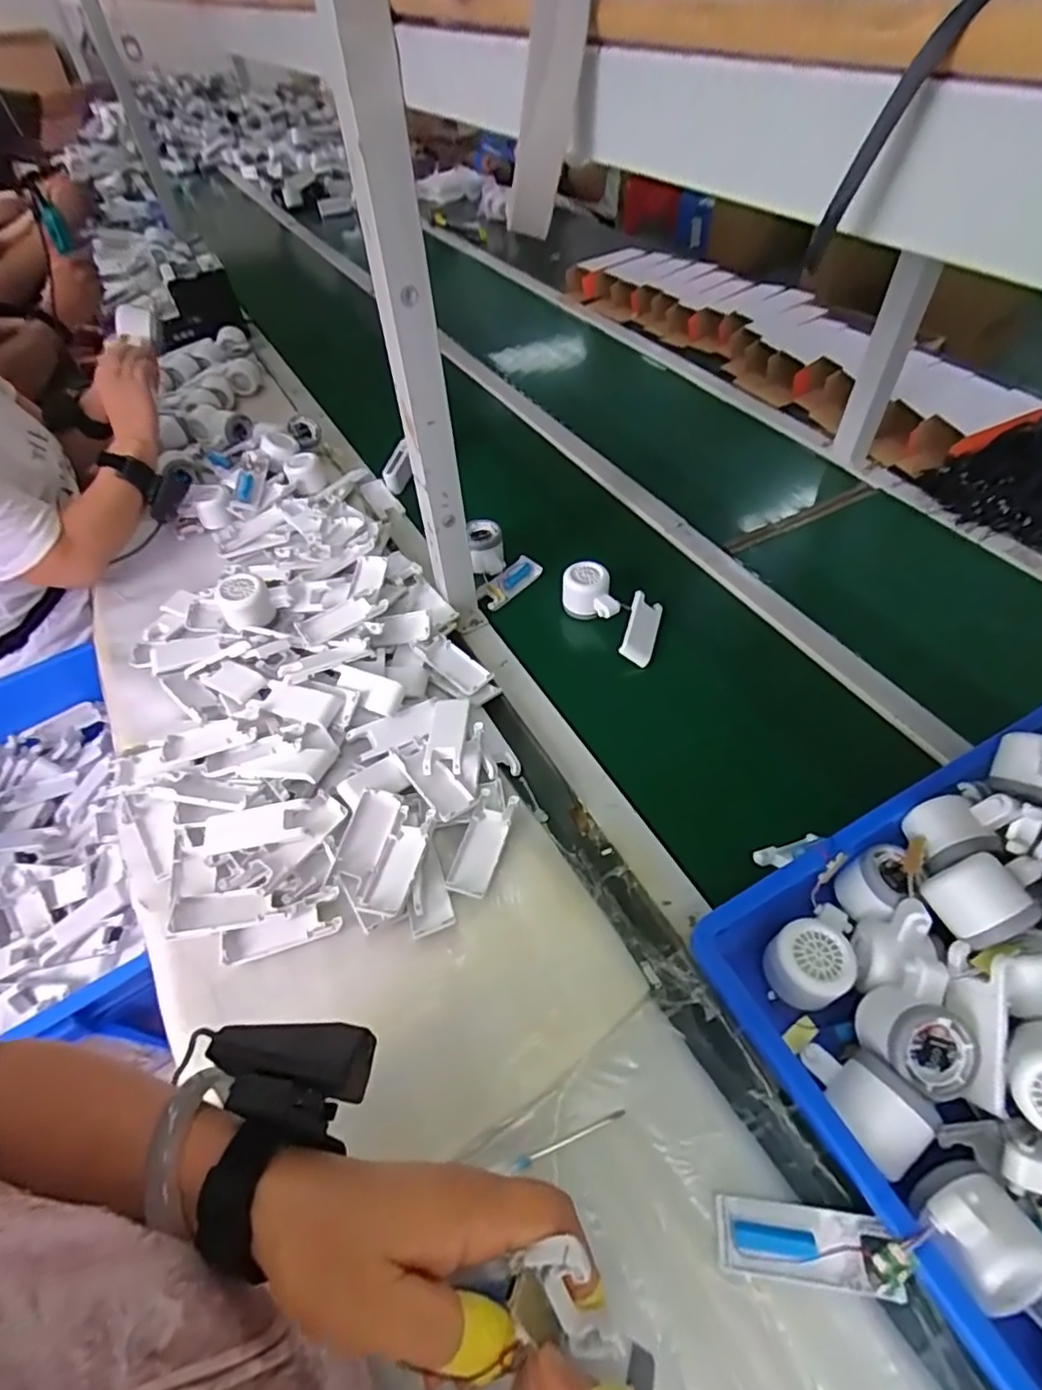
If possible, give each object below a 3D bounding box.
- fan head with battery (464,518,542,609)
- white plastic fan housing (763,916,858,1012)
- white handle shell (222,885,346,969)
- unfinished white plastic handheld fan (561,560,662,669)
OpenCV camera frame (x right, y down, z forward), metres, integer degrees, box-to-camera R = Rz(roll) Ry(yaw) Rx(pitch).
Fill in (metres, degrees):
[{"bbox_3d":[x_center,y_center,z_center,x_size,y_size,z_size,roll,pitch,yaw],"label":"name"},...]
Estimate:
[{"bbox_3d":[-0.022,-0.179,0.847,0.092,0.053,0.123,-6,51,-2],"label":"fan head with battery"},{"bbox_3d":[0.227,0.209,0.486,0.063,0.035,0.055,-28,55,-18],"label":"white plastic fan housing"},{"bbox_3d":[-0.213,0.209,0.554,0.102,0.010,0.039,-20,53,-13],"label":"white handle shell"},{"bbox_3d":[0.121,-0.106,0.789,0.088,0.047,0.151,-37,71,-24],"label":"unfinished white plastic handheld fan"}]

